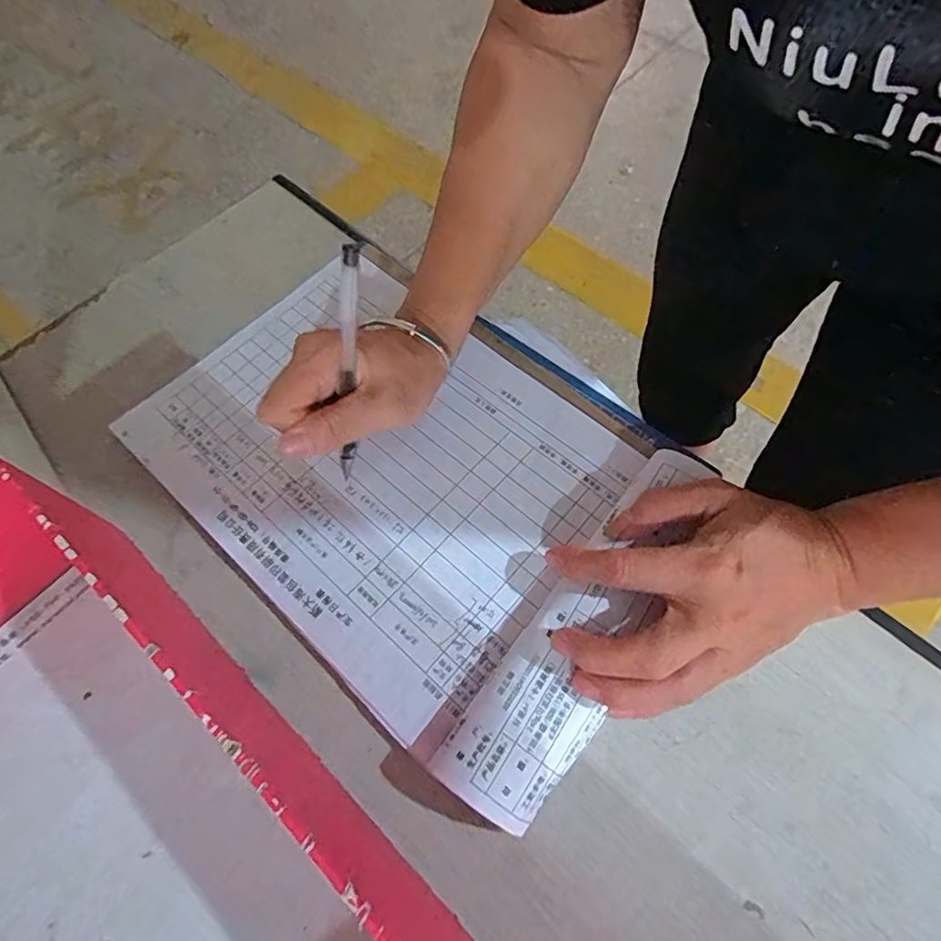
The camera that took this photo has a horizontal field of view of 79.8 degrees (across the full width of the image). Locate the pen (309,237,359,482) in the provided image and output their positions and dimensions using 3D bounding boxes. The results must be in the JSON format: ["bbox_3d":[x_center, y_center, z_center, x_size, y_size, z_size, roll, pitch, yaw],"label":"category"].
[{"bbox_3d":[-0.066,-0.052,0.303,0.010,0.137,0.011,15,35,8],"label":"pen"}]

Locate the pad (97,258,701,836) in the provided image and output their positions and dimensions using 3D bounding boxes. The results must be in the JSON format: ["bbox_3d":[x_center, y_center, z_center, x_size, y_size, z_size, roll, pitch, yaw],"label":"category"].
[{"bbox_3d":[-0.039,-0.001,0.339,0.331,0.026,0.209,39,70,18],"label":"pad"}]

